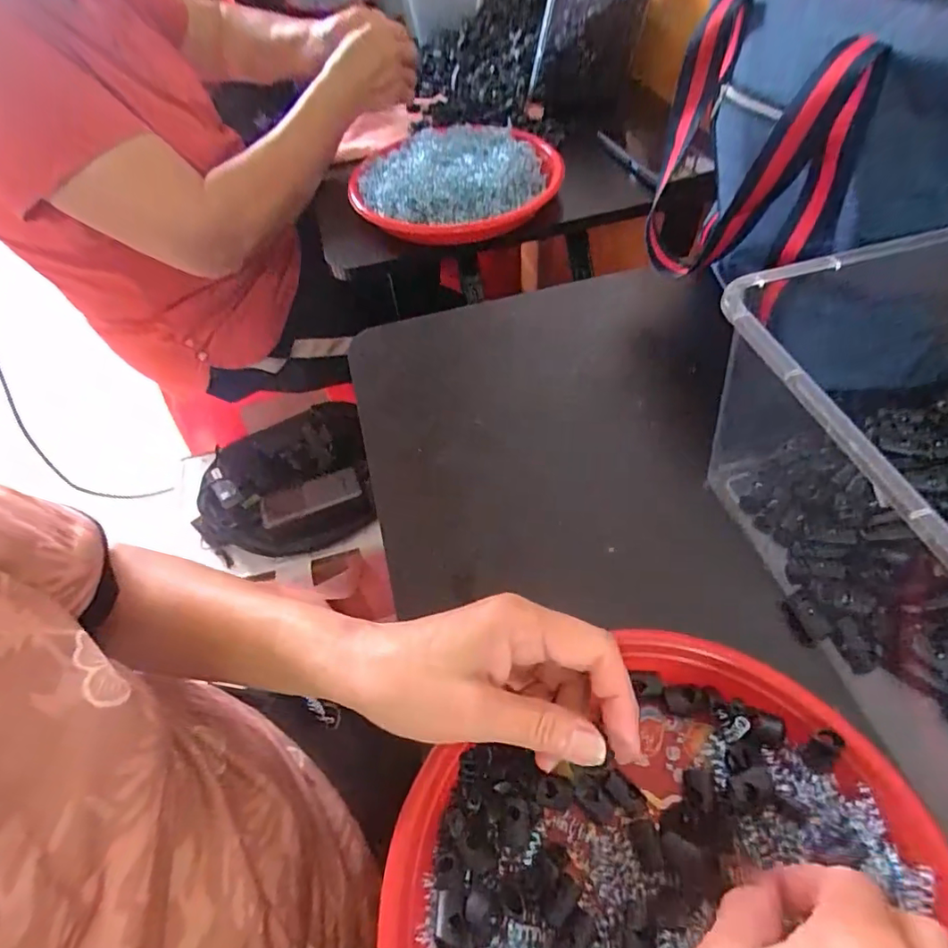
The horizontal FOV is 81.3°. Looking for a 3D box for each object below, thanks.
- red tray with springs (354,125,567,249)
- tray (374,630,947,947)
[{"bbox_3d":[-0.021,-0.337,0.622,0.238,0.051,0.209,-1,53,5],"label":"red tray with springs"},{"bbox_3d":[0.084,0.186,0.239,0.240,0.024,0.223,-3,52,3],"label":"tray"}]

